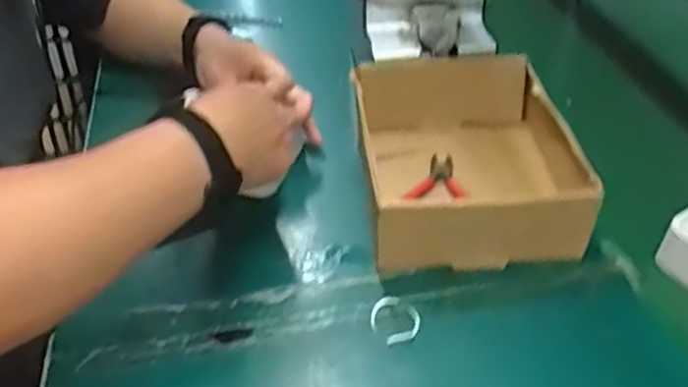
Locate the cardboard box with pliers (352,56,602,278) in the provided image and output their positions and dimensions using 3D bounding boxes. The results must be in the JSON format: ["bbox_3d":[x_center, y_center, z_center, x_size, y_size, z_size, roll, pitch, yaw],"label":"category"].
[{"bbox_3d":[0.105,-0.029,0.598,0.176,0.073,0.206,-2,38,-5],"label":"cardboard box with pliers"}]

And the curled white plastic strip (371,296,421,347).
[{"bbox_3d":[0.037,0.093,0.498,0.037,0.005,0.039,-28,47,-33],"label":"curled white plastic strip"}]

